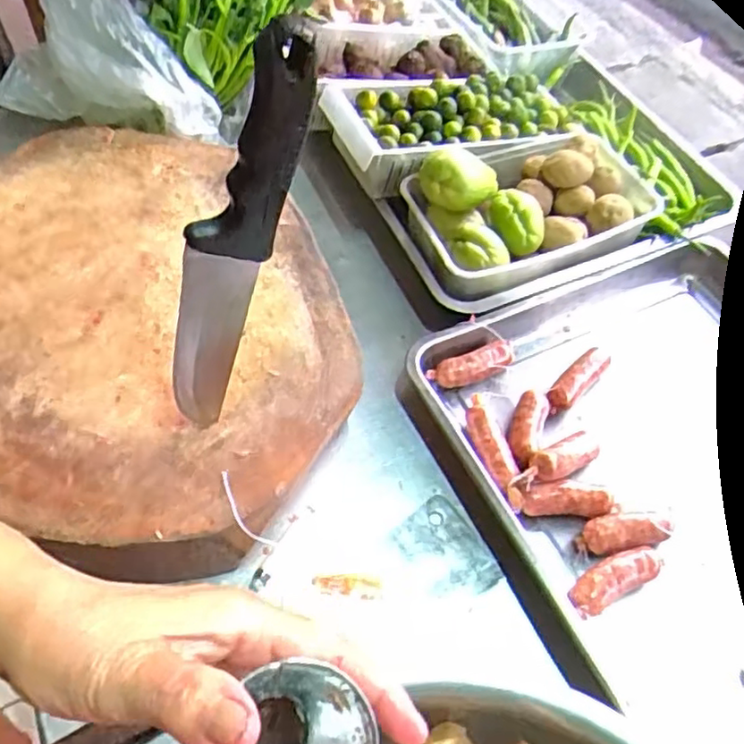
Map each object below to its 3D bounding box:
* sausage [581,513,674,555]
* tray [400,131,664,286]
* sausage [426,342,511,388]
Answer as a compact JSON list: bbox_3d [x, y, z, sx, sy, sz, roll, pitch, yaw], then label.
[{"bbox_3d":[0.215,0.135,0.561,0.073,0.022,0.026,-4,55,-8],"label":"sausage"},{"bbox_3d":[0.172,-0.186,0.717,0.265,0.077,0.162,-17,59,-15],"label":"tray"},{"bbox_3d":[0.098,-0.006,0.658,0.088,0.022,0.025,-21,59,-19],"label":"sausage"}]

